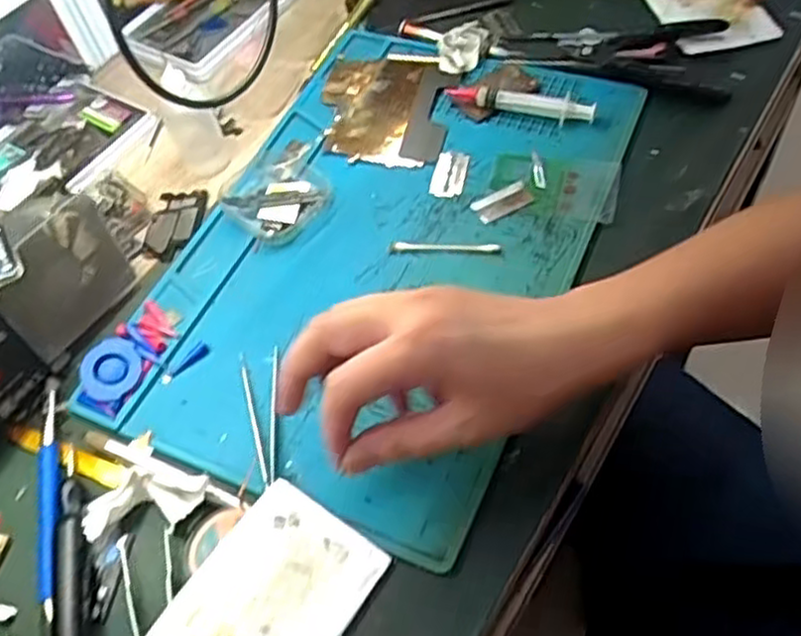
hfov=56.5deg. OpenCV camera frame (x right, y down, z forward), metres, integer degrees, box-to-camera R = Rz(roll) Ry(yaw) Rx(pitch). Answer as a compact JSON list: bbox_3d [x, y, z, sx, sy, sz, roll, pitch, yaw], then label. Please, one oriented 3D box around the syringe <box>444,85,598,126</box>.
[{"bbox_3d":[0.085,-0.156,0.536,0.109,0.016,0.018,17,59,18],"label":"syringe"}]

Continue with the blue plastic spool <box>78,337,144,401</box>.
[{"bbox_3d":[-0.172,0.031,0.445,0.034,0.006,0.038,31,66,4],"label":"blue plastic spool"}]

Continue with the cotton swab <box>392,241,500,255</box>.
[{"bbox_3d":[0.028,-0.045,0.480,0.070,0.005,0.008,3,56,6],"label":"cotton swab"}]

